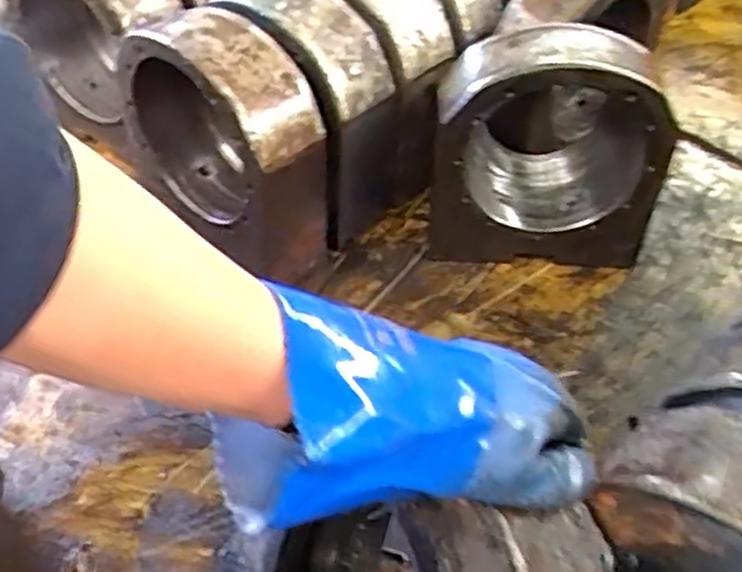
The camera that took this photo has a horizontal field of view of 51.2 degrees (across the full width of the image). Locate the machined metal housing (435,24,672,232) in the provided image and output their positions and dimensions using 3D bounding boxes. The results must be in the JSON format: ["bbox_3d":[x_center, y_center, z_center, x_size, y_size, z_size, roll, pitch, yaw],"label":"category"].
[{"bbox_3d":[0.174,-0.148,0.807,0.212,0.236,0.106,3,46,0],"label":"machined metal housing"}]

